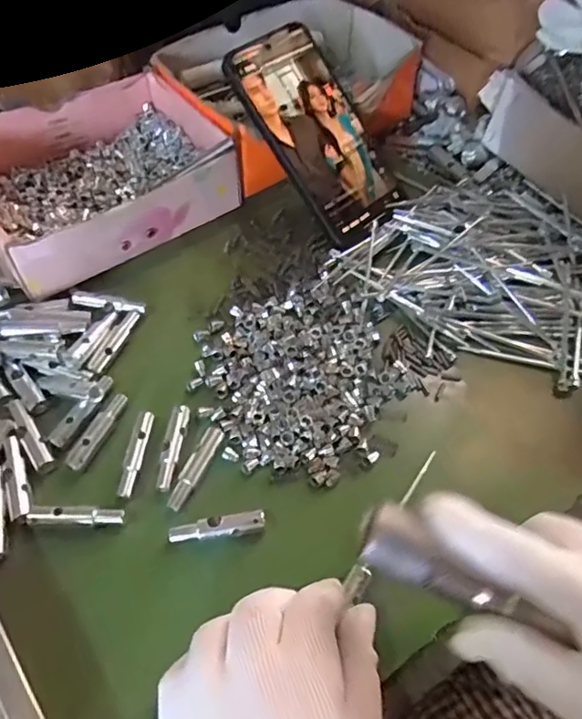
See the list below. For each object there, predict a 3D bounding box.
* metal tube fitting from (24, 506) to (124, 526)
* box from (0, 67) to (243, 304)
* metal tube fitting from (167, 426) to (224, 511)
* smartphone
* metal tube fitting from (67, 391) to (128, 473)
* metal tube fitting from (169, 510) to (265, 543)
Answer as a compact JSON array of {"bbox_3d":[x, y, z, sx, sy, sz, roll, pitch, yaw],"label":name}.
[{"bbox_3d":[-0.118,0.086,0.292,0.051,0.008,0.010,2,58,-1],"label":"metal tube fitting"},{"bbox_3d":[-0.146,-0.142,0.401,0.181,0.045,0.148,-29,63,-18],"label":"box"},{"bbox_3d":[-0.055,0.062,0.308,0.010,0.007,0.052,23,60,12],"label":"metal tube fitting"},{"bbox_3d":[0.022,-0.168,0.398,0.078,0.009,0.158,-36,100,-19],"label":"smartphone"},{"bbox_3d":[-0.115,0.042,0.319,0.011,0.007,0.052,21,59,11],"label":"metal tube fitting"},{"bbox_3d":[-0.040,0.092,0.291,0.051,0.012,0.010,-6,58,-6],"label":"metal tube fitting"}]

